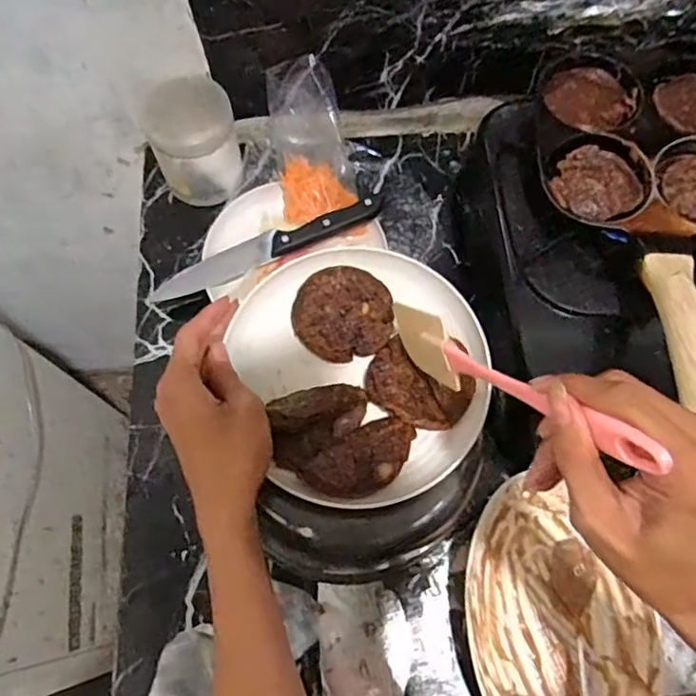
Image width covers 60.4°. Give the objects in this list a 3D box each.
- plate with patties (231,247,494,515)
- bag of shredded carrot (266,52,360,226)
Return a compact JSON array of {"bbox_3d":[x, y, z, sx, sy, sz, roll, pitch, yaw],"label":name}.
[{"bbox_3d":[0.013,0.014,0.440,0.167,0.030,0.186,-20,71,-8],"label":"plate with patties"},{"bbox_3d":[-0.038,-0.218,0.630,0.077,0.097,0.129,-10,70,-5],"label":"bag of shredded carrot"}]

